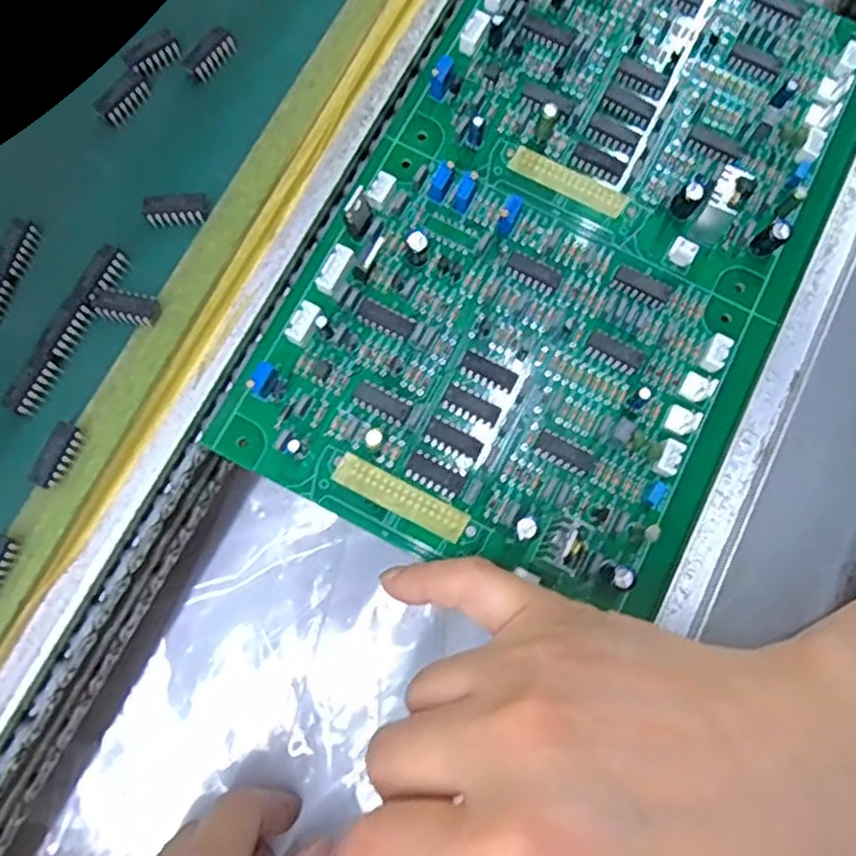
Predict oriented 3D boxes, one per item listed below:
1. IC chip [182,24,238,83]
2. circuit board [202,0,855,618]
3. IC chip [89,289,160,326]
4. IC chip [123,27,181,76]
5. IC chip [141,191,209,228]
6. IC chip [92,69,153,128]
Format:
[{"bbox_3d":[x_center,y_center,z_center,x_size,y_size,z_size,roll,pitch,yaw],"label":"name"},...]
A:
[{"bbox_3d":[-0.074,-0.126,0.233,0.009,0.004,0.019,44,81,7],"label":"IC chip"},{"bbox_3d":[0.048,-0.069,0.233,0.143,0.011,0.233,26,79,4],"label":"circuit board"},{"bbox_3d":[-0.092,-0.037,0.210,0.020,0.007,0.009,13,78,2],"label":"IC chip"},{"bbox_3d":[-0.092,-0.126,0.232,0.018,0.004,0.009,-36,81,-8],"label":"IC chip"},{"bbox_3d":[-0.079,-0.068,0.217,0.019,0.008,0.008,-4,78,-2],"label":"IC chip"},{"bbox_3d":[-0.101,-0.110,0.230,0.010,0.004,0.019,42,80,7],"label":"IC chip"}]

